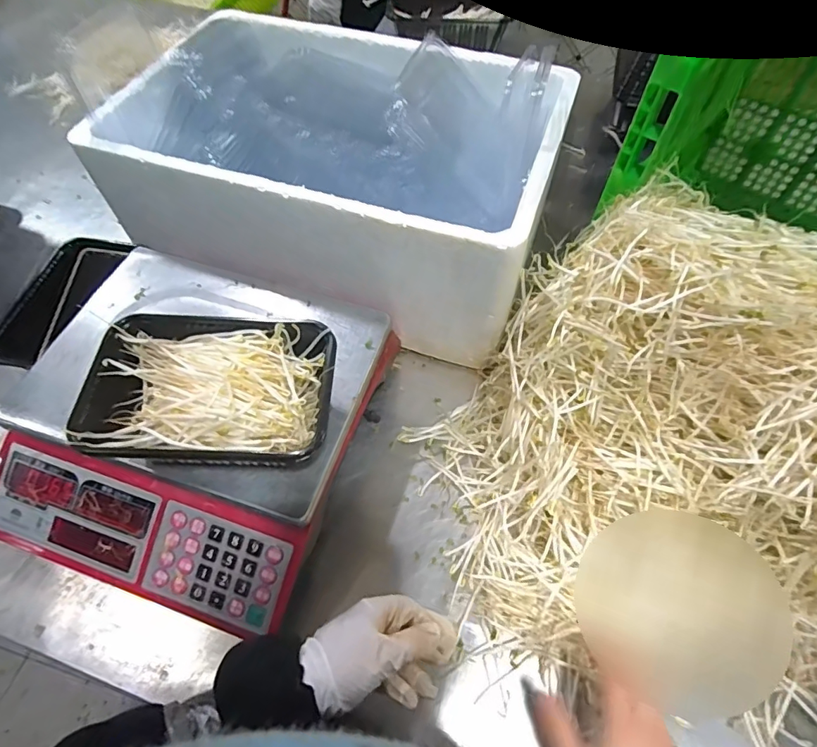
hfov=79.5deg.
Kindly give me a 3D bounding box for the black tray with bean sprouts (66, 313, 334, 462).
[{"bbox_3d":[-0.151,0.011,0.381,0.176,0.035,0.120,1,58,1],"label":"black tray with bean sprouts"}]

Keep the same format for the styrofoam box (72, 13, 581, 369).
[{"bbox_3d":[-0.072,-0.237,0.600,0.457,0.210,0.317,16,60,10],"label":"styrofoam box"}]

